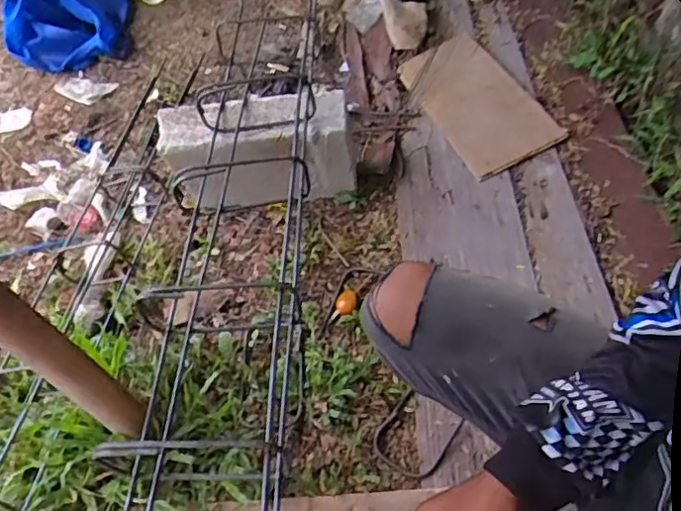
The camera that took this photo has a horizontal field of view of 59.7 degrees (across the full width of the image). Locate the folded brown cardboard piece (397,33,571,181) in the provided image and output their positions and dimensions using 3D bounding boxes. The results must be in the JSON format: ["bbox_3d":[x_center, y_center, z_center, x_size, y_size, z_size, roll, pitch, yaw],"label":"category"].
[{"bbox_3d":[0.276,-0.324,1.222,0.193,0.021,0.395,-24,52,-2],"label":"folded brown cardboard piece"}]

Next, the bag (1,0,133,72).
[{"bbox_3d":[-0.704,-0.611,1.533,0.296,0.161,0.224,-16,53,-9],"label":"bag"}]

